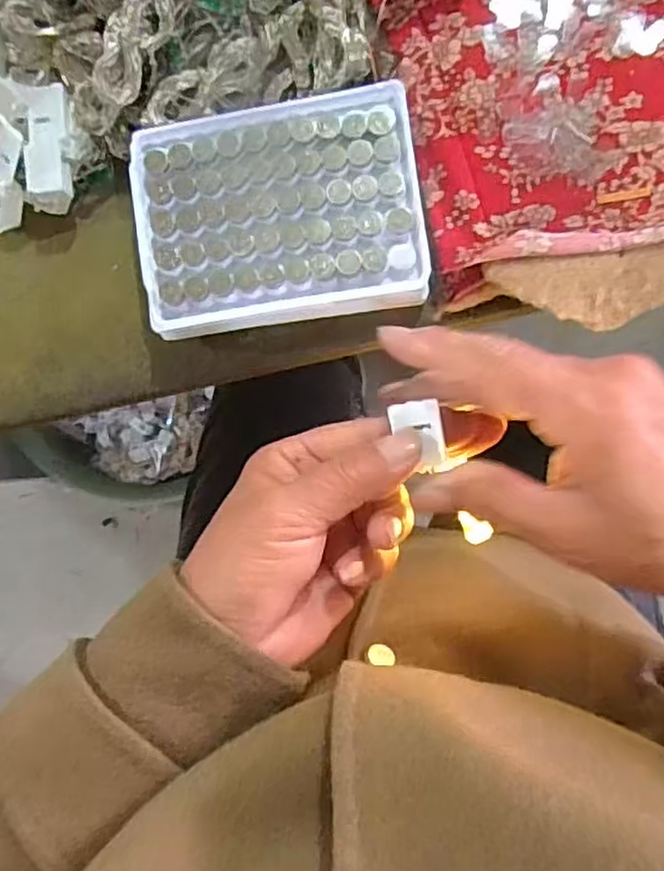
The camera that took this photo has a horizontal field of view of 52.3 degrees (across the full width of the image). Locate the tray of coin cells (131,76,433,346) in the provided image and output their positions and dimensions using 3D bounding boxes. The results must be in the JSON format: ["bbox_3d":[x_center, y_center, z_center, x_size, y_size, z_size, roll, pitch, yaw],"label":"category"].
[{"bbox_3d":[-0.025,-0.103,0.305,0.126,0.014,0.099,-7,88,6],"label":"tray of coin cells"}]

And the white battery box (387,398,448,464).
[{"bbox_3d":[0.033,0.000,0.258,0.019,0.004,0.023,-9,88,6],"label":"white battery box"}]

